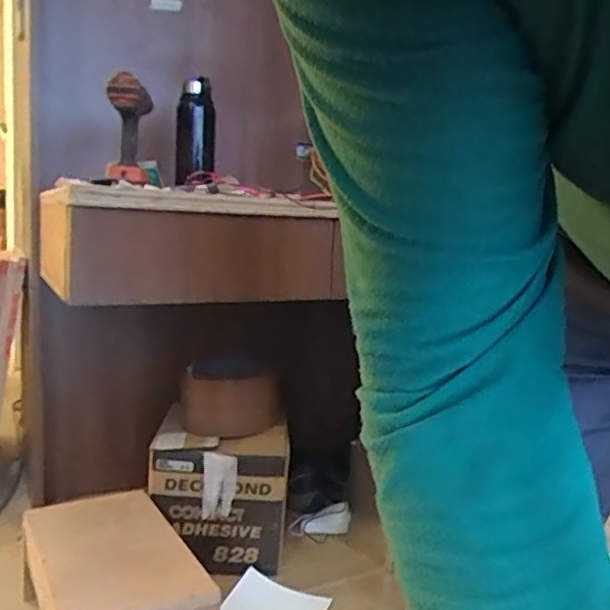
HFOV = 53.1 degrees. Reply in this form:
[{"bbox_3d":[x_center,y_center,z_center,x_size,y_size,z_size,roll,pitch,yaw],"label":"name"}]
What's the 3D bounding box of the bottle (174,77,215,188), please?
[{"bbox_3d":[-0.231,-0.357,1.269,0.080,0.201,0.076,2,6,-6],"label":"bottle"}]

